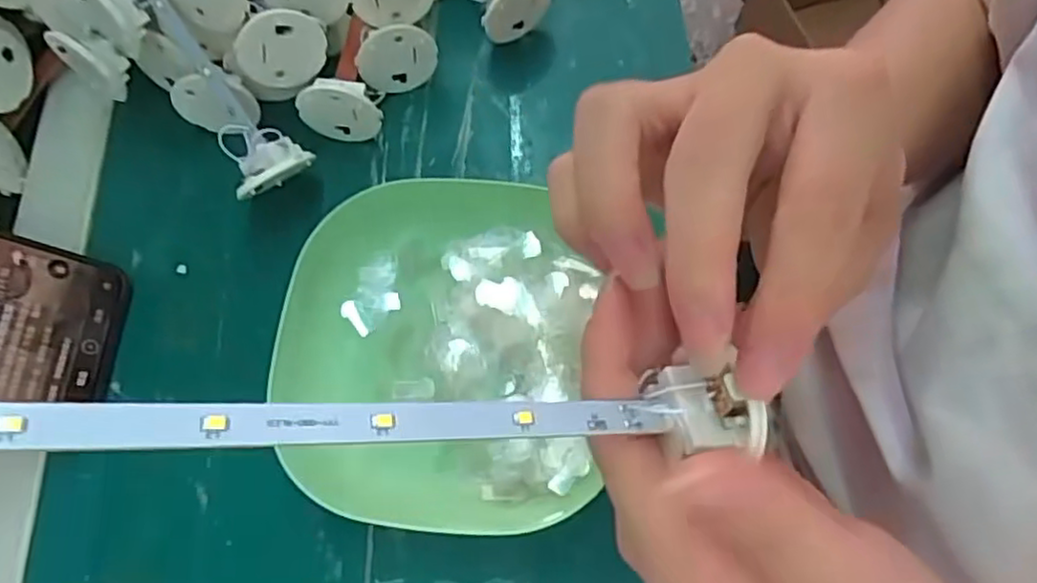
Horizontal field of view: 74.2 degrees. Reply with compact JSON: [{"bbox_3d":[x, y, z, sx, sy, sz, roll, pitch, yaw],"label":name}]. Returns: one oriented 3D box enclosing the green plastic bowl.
[{"bbox_3d":[-0.035,0.023,0.287,0.130,0.031,0.138,-1,68,2],"label":"green plastic bowl"}]

